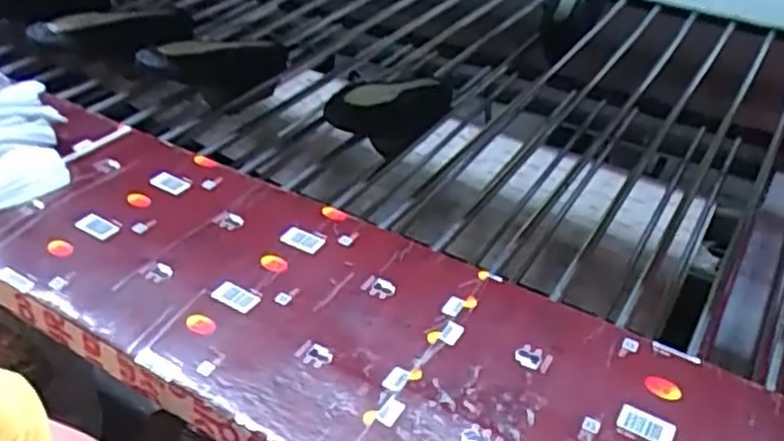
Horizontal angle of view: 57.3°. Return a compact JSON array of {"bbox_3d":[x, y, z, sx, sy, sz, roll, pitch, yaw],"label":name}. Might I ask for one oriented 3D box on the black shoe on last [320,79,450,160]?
[{"bbox_3d":[-0.001,-0.126,0.922,0.082,0.085,0.288,21,24,23],"label":"black shoe on last"}]

